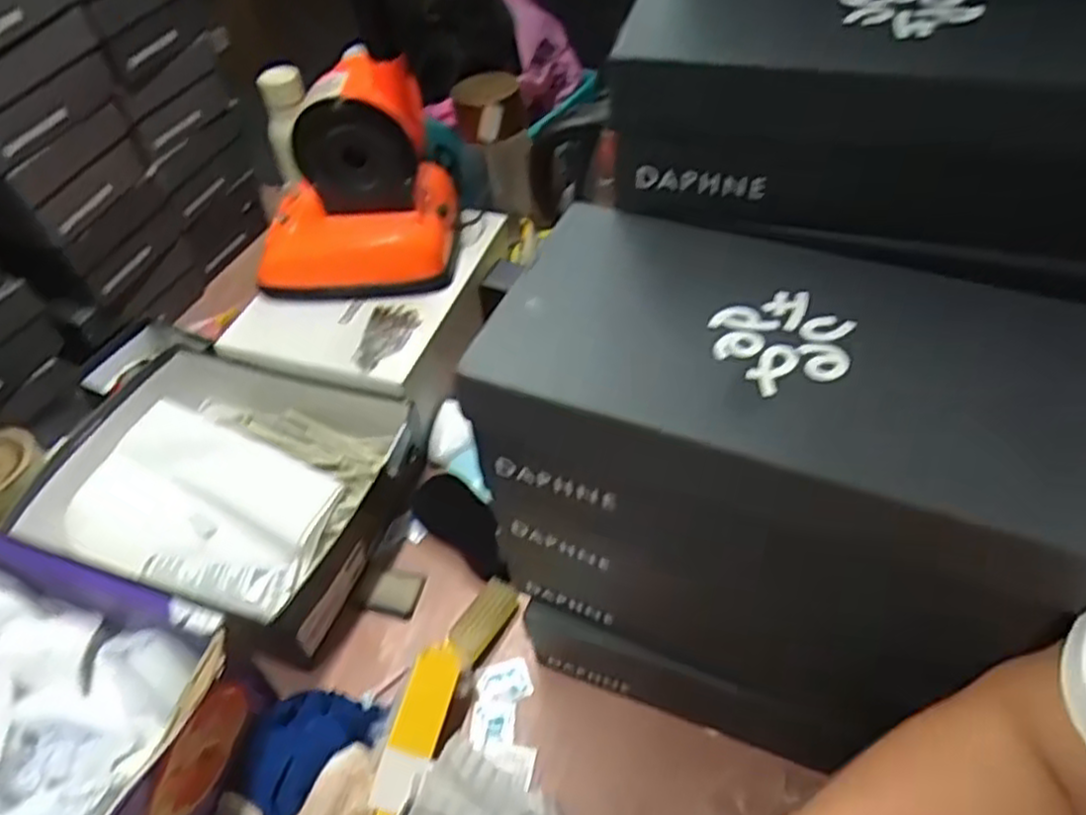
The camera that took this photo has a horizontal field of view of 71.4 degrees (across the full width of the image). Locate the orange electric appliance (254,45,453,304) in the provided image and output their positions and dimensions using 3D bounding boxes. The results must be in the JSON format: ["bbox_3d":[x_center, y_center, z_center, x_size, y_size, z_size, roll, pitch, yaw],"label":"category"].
[{"bbox_3d":[-0.213,-0.236,0.795,0.214,0.213,0.124,-4,49,1],"label":"orange electric appliance"}]

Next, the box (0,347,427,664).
[{"bbox_3d":[-0.327,0.077,0.755,0.354,0.093,0.277,16,52,17],"label":"box"}]

